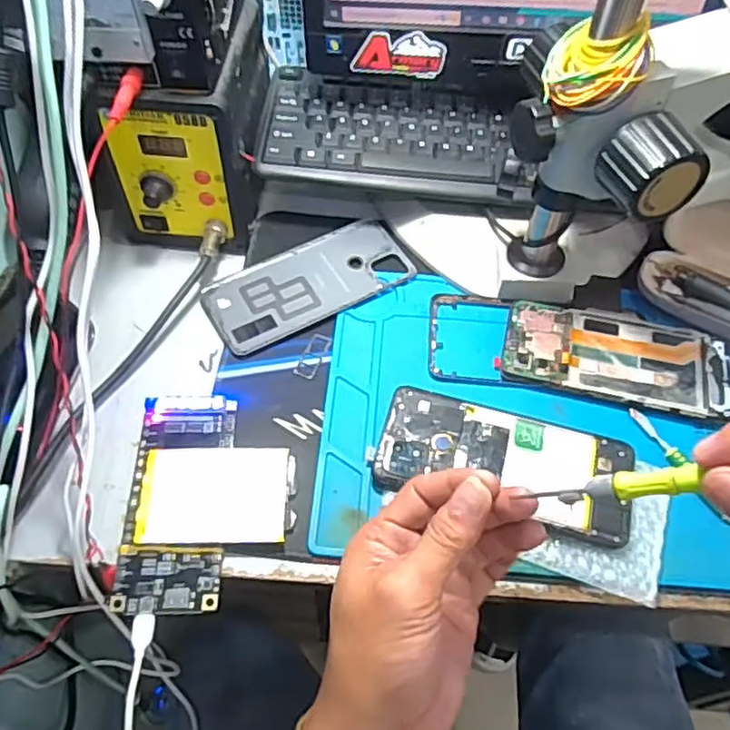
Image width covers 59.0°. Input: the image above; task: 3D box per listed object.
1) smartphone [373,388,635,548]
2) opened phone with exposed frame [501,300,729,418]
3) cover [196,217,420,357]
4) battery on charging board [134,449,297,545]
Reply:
[{"bbox_3d":[0.091,0.065,0.423,0.160,0.012,0.071,13,58,8],"label":"smartphone"},{"bbox_3d":[0.183,-0.006,0.470,0.157,0.010,0.071,11,58,7],"label":"opened phone with exposed frame"},{"bbox_3d":[-0.044,-0.067,0.513,0.162,0.005,0.075,-25,61,-15],"label":"cover"},{"bbox_3d":[-0.093,0.083,0.411,0.095,0.008,0.063,-3,57,-2],"label":"battery on charging board"}]

